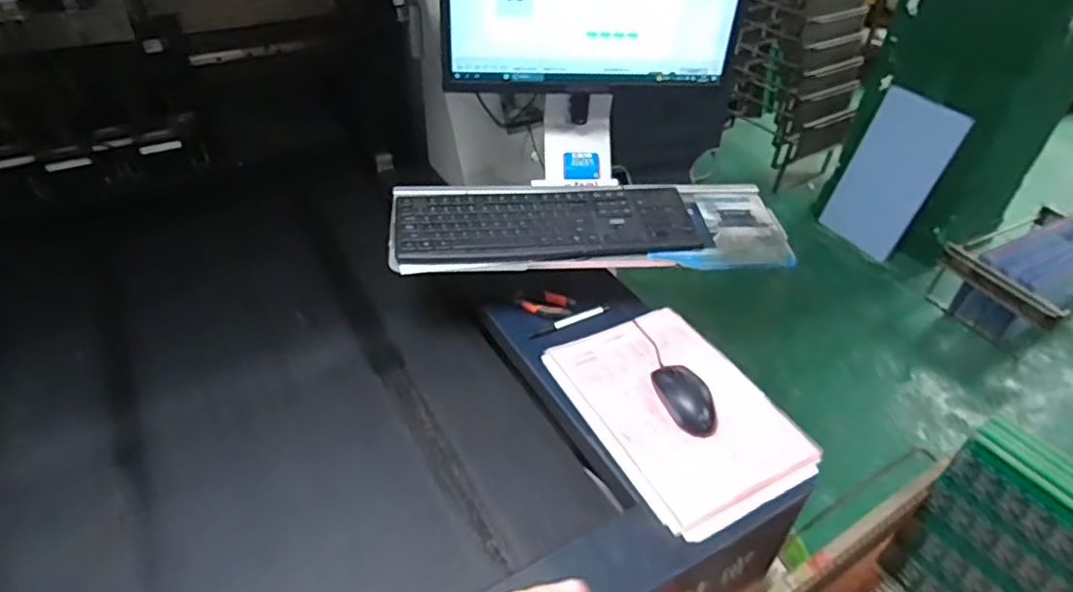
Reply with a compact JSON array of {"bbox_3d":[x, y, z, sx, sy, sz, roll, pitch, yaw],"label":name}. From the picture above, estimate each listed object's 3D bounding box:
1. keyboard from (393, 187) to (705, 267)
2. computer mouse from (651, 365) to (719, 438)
[{"bbox_3d":[0.018,-0.109,0.956,0.440,0.031,0.129,-5,41,-10],"label":"keyboard"},{"bbox_3d":[0.196,0.129,0.830,0.054,0.028,0.109,-13,43,-18],"label":"computer mouse"}]

